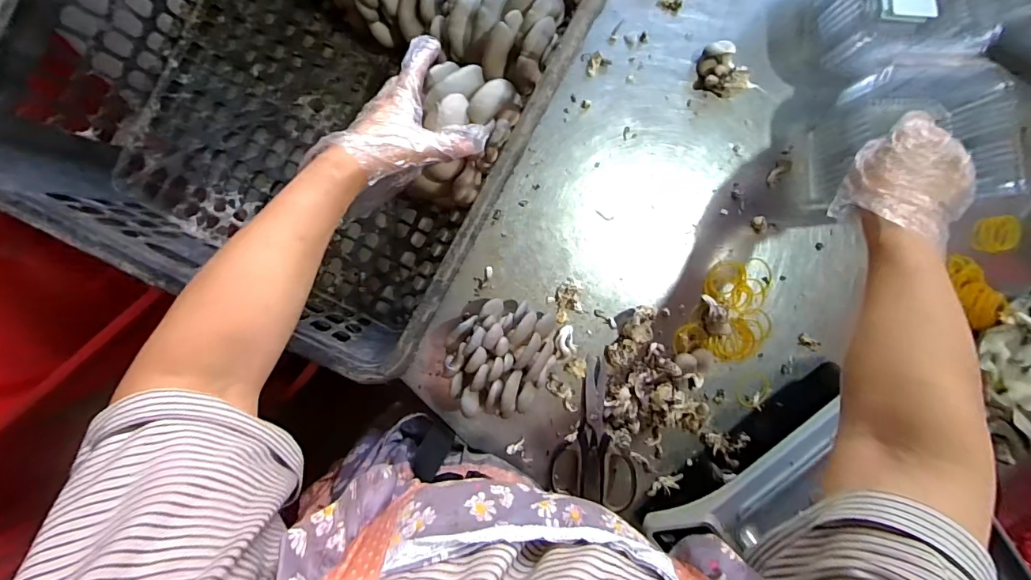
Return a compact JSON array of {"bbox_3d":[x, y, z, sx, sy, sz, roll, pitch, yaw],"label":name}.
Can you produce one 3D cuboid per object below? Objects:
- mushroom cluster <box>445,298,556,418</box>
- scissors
[{"bbox_3d":[-0.008,0.080,0.526,0.147,0.072,0.133,2,96,-5],"label":"mushroom cluster"},{"bbox_3d":[0.105,0.177,0.567,0.103,0.011,0.175,9,90,17],"label":"scissors"}]

